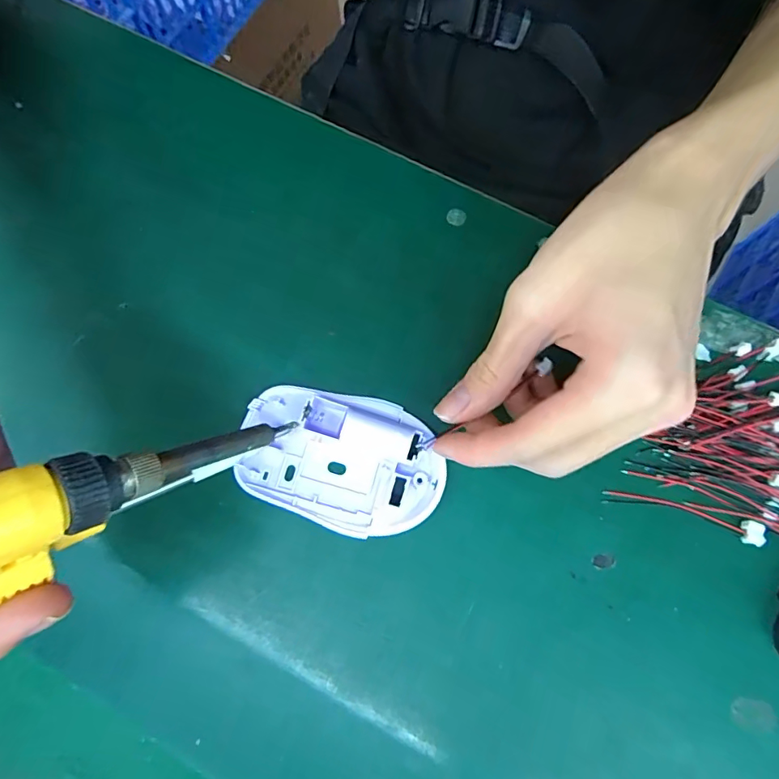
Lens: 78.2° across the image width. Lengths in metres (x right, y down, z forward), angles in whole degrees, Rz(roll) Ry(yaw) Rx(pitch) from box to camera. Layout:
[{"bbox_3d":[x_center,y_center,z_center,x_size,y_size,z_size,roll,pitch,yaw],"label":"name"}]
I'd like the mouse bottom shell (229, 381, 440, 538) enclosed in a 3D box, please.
[{"bbox_3d":[-0.023,0.033,0.225,0.093,0.007,0.061,11,75,3],"label":"mouse bottom shell"}]

